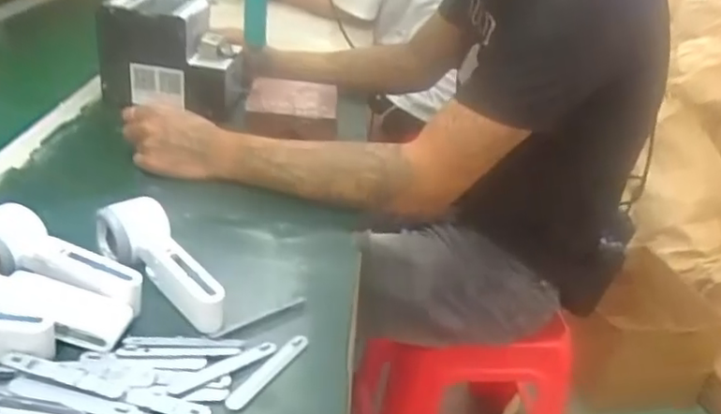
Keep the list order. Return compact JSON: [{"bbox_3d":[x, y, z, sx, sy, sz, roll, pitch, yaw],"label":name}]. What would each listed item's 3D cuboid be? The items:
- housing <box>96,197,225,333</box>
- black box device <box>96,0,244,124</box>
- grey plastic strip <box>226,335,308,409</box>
[{"bbox_3d":[-0.181,0.049,0.552,0.052,0.054,0.157,-17,37,-35],"label":"housing"},{"bbox_3d":[-0.279,-0.232,0.938,0.193,0.144,0.137,4,30,-4],"label":"black box device"},{"bbox_3d":[-0.072,0.128,0.488,0.014,0.004,0.091,22,33,25],"label":"grey plastic strip"}]

